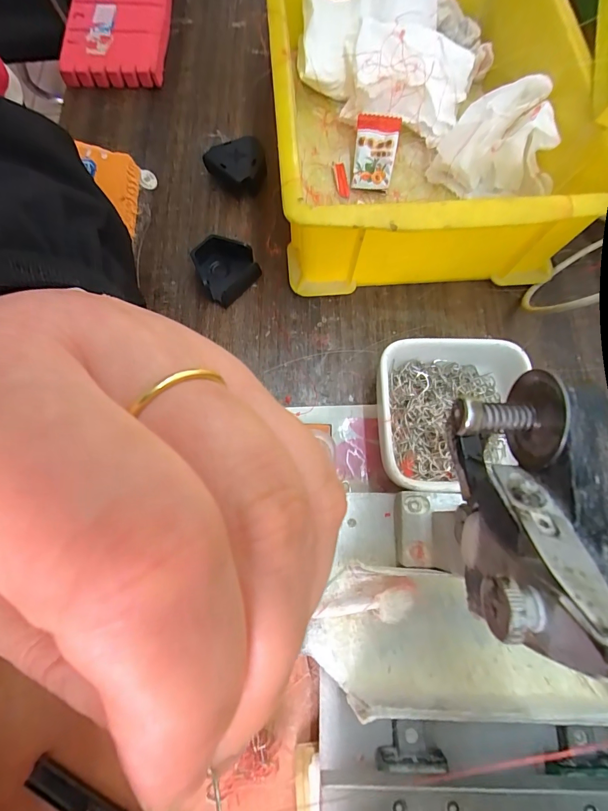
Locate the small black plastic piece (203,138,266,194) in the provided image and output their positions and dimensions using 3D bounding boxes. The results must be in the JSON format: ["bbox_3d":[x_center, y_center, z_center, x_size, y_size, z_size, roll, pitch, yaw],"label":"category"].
[{"bbox_3d":[-0.045,-0.167,0.266,0.035,0.021,0.033,0,74,0],"label":"small black plastic piece"}]

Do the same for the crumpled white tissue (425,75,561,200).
[{"bbox_3d":[0.122,-0.170,0.243,0.063,0.048,0.053,17,75,4],"label":"crumpled white tissue"}]

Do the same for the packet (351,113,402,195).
[{"bbox_3d":[0.049,-0.175,0.265,0.028,0.005,0.048,9,100,5],"label":"packet"}]

